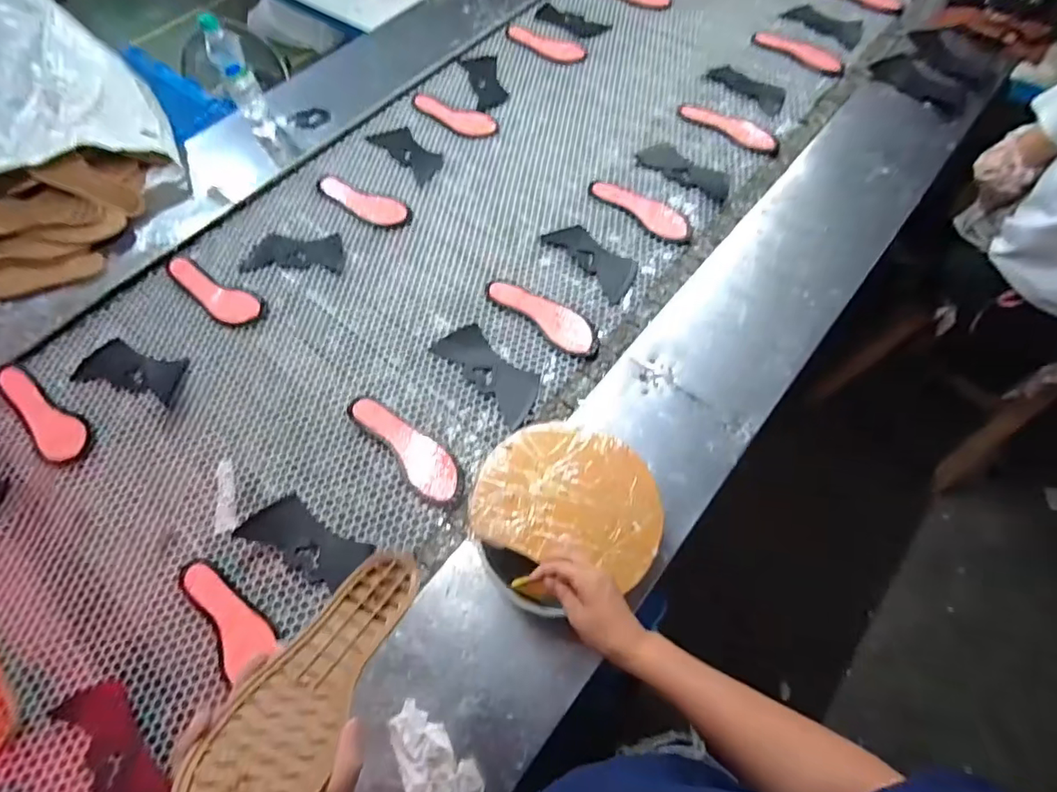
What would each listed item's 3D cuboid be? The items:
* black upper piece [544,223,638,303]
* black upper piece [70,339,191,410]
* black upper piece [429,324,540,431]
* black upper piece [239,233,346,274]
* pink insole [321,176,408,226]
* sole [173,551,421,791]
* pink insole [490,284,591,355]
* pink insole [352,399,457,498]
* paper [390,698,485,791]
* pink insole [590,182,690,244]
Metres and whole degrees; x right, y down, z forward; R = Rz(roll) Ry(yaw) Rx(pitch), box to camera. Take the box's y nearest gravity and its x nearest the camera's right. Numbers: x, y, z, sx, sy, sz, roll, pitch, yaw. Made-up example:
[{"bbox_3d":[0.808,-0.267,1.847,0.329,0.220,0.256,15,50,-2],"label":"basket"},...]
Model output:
[{"bbox_3d":[0.121,-0.265,0.976,0.094,0.011,0.204,-42,68,-17],"label":"black upper piece"},{"bbox_3d":[-0.701,-0.046,0.910,0.187,0.006,0.085,14,65,7],"label":"black upper piece"},{"bbox_3d":[-0.063,-0.044,0.869,0.089,0.009,0.214,-40,68,-16],"label":"black upper piece"},{"bbox_3d":[-0.461,-0.285,1.020,0.198,0.005,0.097,-1,63,3],"label":"black upper piece"},{"bbox_3d":[-0.353,-0.410,1.077,0.221,0.004,0.074,24,67,15],"label":"pink insole"},{"bbox_3d":[-0.155,0.208,0.384,0.075,0.021,0.241,12,26,9],"label":"sole"},{"bbox_3d":[0.025,-0.150,0.919,0.215,0.006,0.066,37,71,19],"label":"pink insole"},{"bbox_3d":[-0.189,0.078,0.807,0.219,0.023,0.065,40,72,21],"label":"pink insole"},{"bbox_3d":[-0.104,0.423,0.582,0.077,0.028,0.147,-26,64,-10],"label":"paper"},{"bbox_3d":[0.229,-0.379,1.031,0.073,0.004,0.228,-42,68,-17],"label":"pink insole"}]

